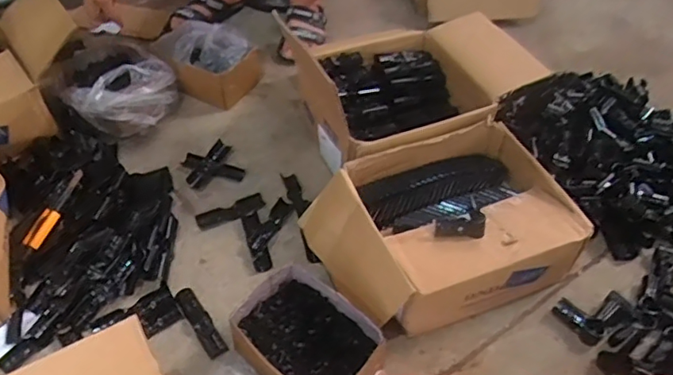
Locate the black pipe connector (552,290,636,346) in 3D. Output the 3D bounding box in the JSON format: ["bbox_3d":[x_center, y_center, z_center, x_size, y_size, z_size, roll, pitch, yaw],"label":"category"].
[{"bbox_3d":[0.401,0.193,0.857,0.103,0.027,0.075,-21,51,-20],"label":"black pipe connector"}]

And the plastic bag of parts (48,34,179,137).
[{"bbox_3d":[-0.487,-0.232,1.184,0.215,0.113,0.296,-32,55,-28],"label":"plastic bag of parts"}]

